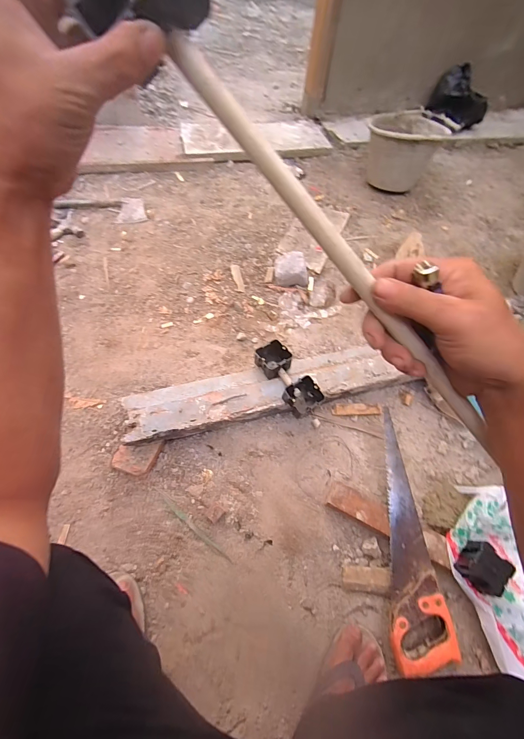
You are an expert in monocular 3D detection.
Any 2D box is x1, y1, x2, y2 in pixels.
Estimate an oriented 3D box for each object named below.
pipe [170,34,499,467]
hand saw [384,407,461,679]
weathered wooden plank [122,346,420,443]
[{"bbox_3d":[0.075,-0.066,0.246,0.375,0.014,0.013,46,63,-15],"label":"pipe"},{"bbox_3d":[0.266,0.307,0.638,0.101,0.018,0.442,-8,64,6],"label":"hand saw"},{"bbox_3d":[0.018,0.040,0.751,0.632,0.034,0.123,-11,60,-11],"label":"weathered wooden plank"}]

